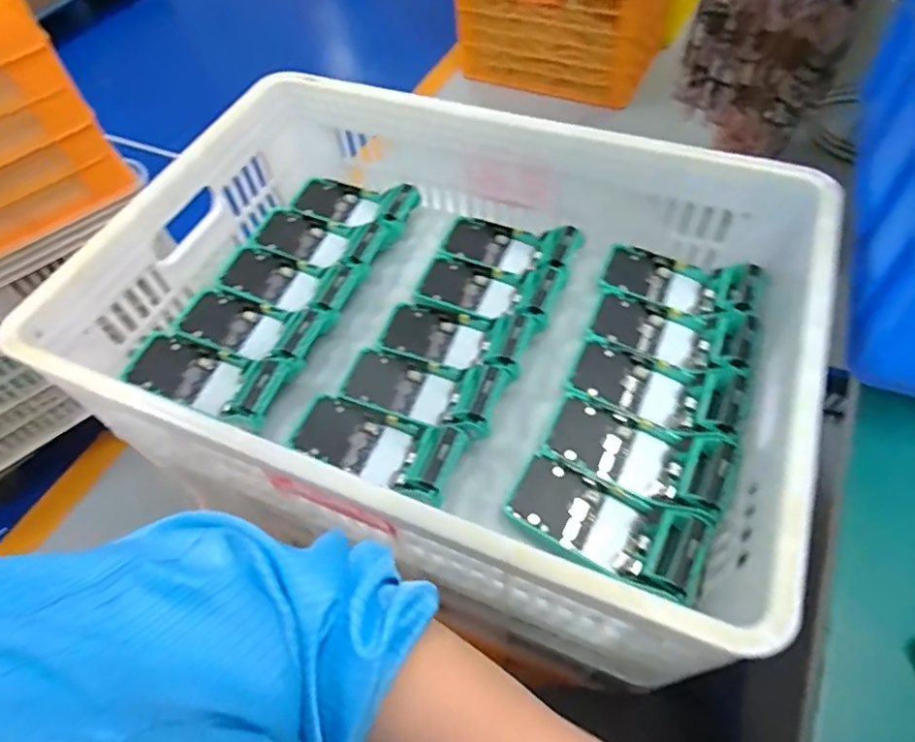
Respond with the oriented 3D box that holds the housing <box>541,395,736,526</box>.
[{"bbox_3d":[0.166,0.076,0.534,0.166,0.045,0.077,23,60,19],"label":"housing"}]

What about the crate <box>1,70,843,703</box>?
[{"bbox_3d":[-0.014,-0.061,0.584,0.634,0.174,0.459,18,59,16],"label":"crate"}]

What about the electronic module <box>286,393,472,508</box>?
[{"bbox_3d":[-0.080,0.068,0.559,0.172,0.034,0.075,21,60,18],"label":"electronic module"}]

